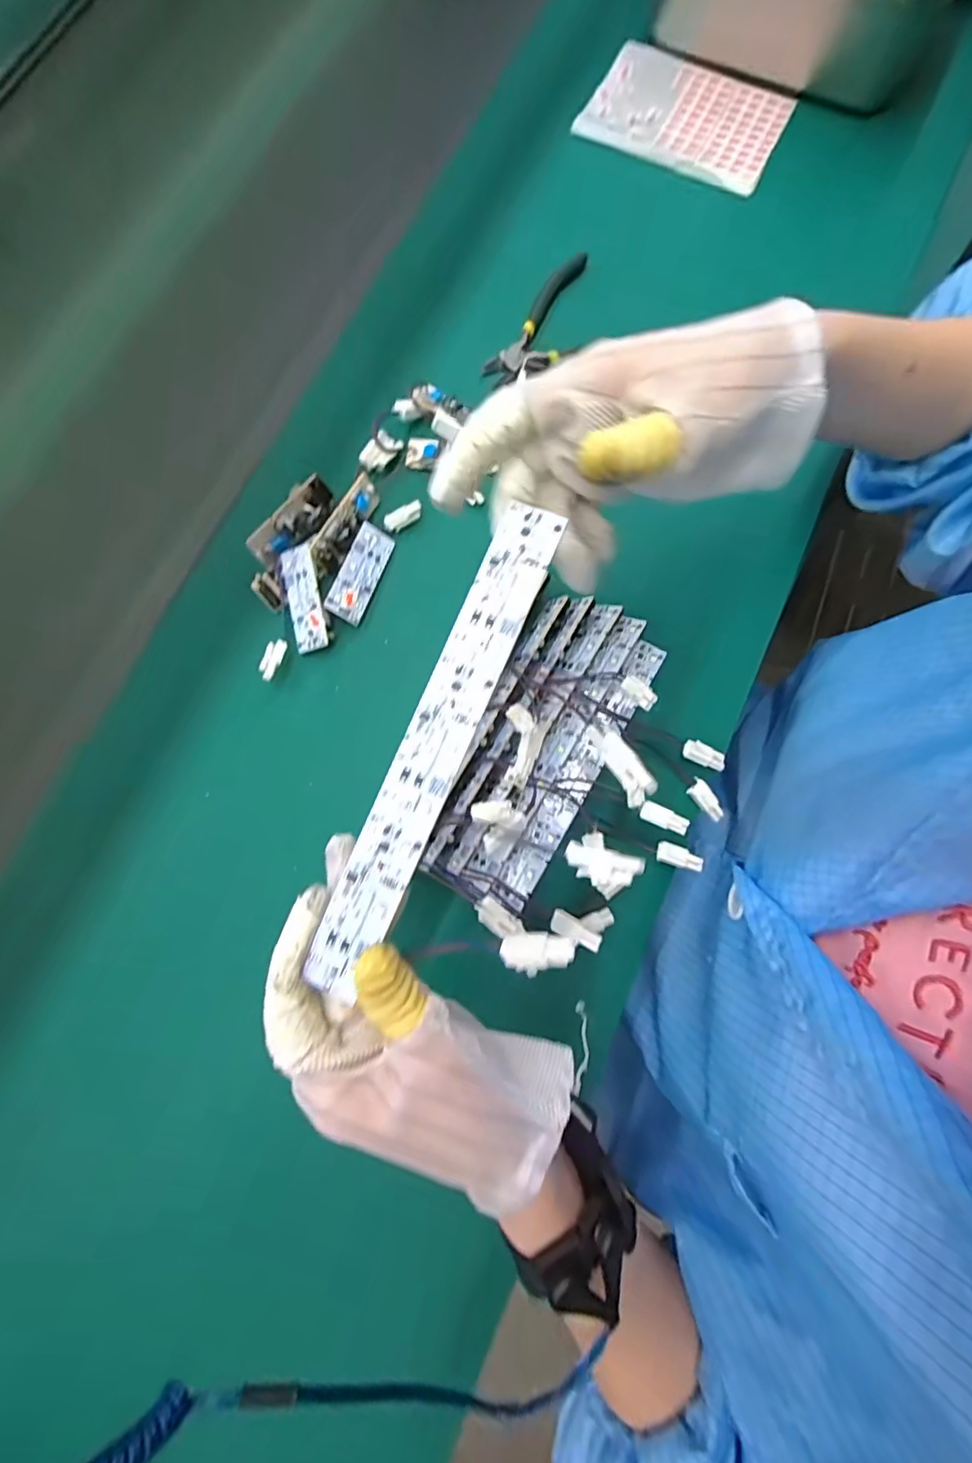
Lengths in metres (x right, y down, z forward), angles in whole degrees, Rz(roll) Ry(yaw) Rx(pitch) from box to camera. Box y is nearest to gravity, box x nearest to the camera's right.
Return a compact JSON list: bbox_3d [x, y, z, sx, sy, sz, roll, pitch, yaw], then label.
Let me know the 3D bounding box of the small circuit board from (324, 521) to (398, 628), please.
[{"bbox_3d":[-0.081,-0.103,0.359,0.024,0.004,0.066,29,74,-31],"label":"small circuit board"}]

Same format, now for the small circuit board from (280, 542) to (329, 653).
[{"bbox_3d":[-0.118,-0.085,0.355,0.029,0.004,0.066,-11,89,23],"label":"small circuit board"}]

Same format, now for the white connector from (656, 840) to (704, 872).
[{"bbox_3d":[0.114,0.074,0.324,0.026,0.006,0.012,22,78,6],"label":"white connector"}]

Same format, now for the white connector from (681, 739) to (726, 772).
[{"bbox_3d":[0.133,0.014,0.334,0.026,0.005,0.012,25,79,7],"label":"white connector"}]

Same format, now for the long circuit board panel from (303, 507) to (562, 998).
[{"bbox_3d":[-0.019,0.004,0.203,0.024,0.004,0.186,23,86,6],"label":"long circuit board panel"}]

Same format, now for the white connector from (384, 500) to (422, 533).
[{"bbox_3d":[-0.055,-0.144,0.368,0.028,0.006,0.014,-28,78,8],"label":"white connector"}]

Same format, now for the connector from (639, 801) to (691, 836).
[{"bbox_3d":[0.101,0.048,0.312,0.027,0.004,0.011,25,79,7],"label":"connector"}]

